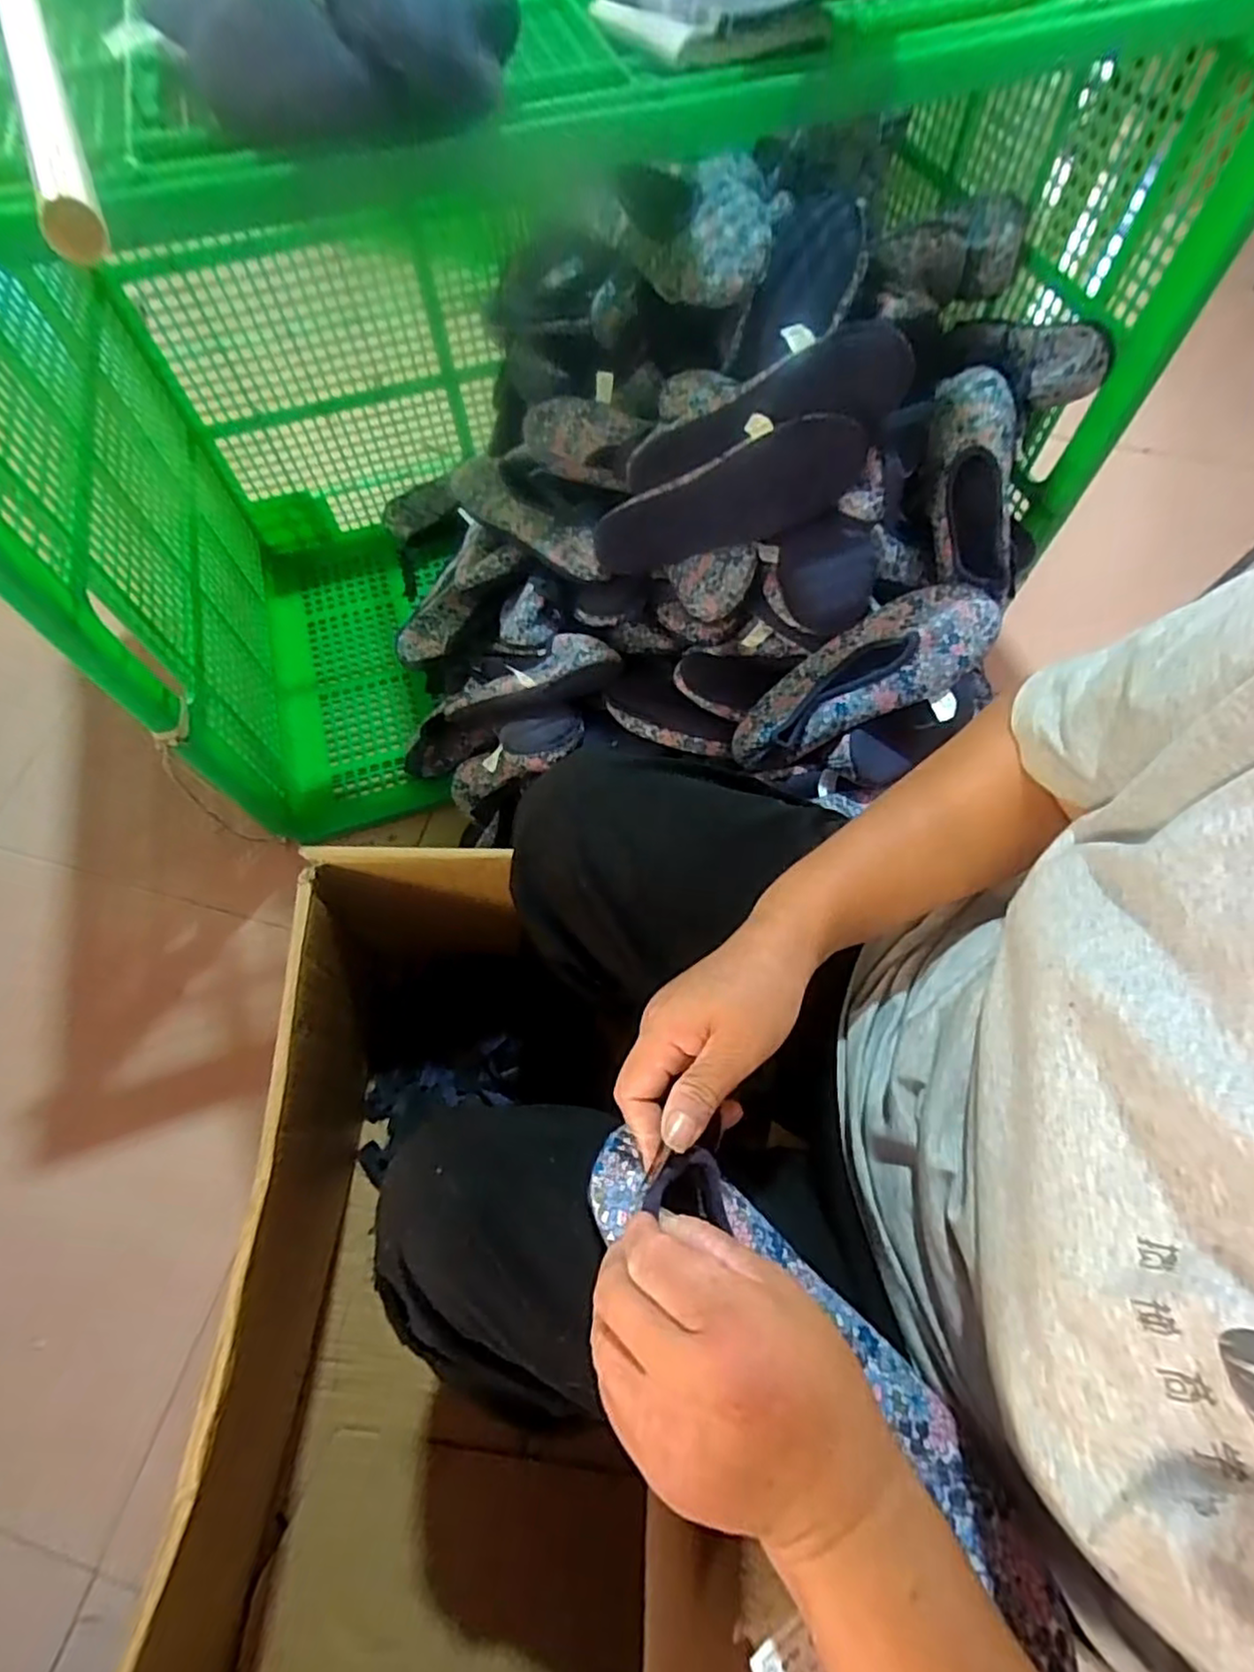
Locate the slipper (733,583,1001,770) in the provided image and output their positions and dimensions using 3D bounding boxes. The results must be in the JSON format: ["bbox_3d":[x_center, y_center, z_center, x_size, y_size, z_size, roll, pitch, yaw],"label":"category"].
[{"bbox_3d":[0.220,-0.152,0.653,0.267,0.049,0.097,-31,67,10],"label":"slipper"}]

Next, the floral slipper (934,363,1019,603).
[{"bbox_3d":[0.368,-0.374,0.727,0.080,0.052,0.244,-3,95,0],"label":"floral slipper"}]

